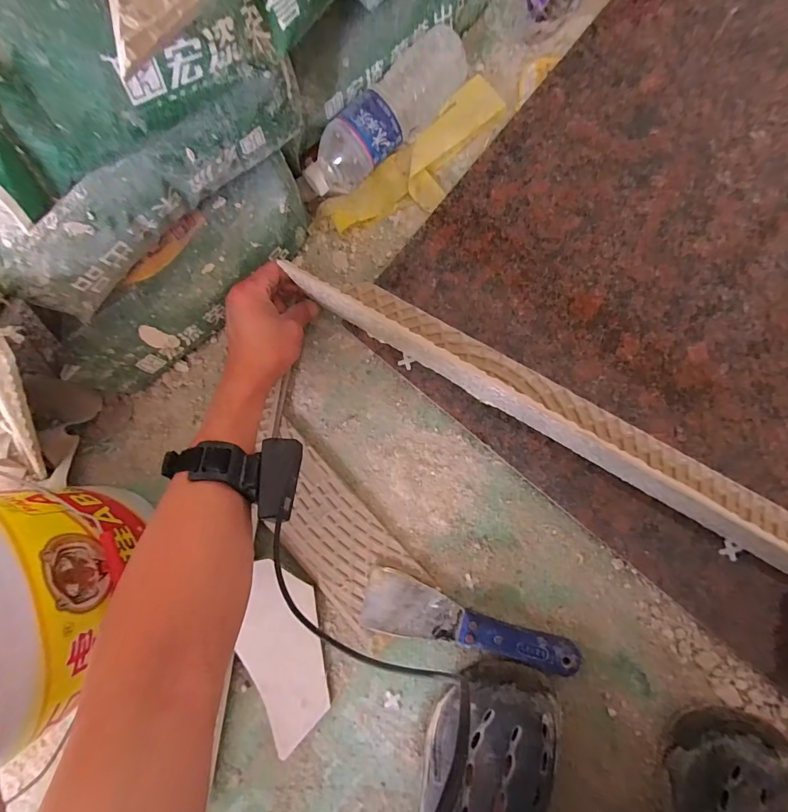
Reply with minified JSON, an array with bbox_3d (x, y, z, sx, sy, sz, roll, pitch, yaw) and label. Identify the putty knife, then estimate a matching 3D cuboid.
[{"bbox_3d":[0.076,0.220,0.427,0.215,0.020,0.064,8,86,9],"label":"putty knife"}]

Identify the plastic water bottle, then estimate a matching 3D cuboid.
[{"bbox_3d":[-0.009,-0.326,0.469,0.221,0.055,0.063,-43,80,2],"label":"plastic water bottle"}]

